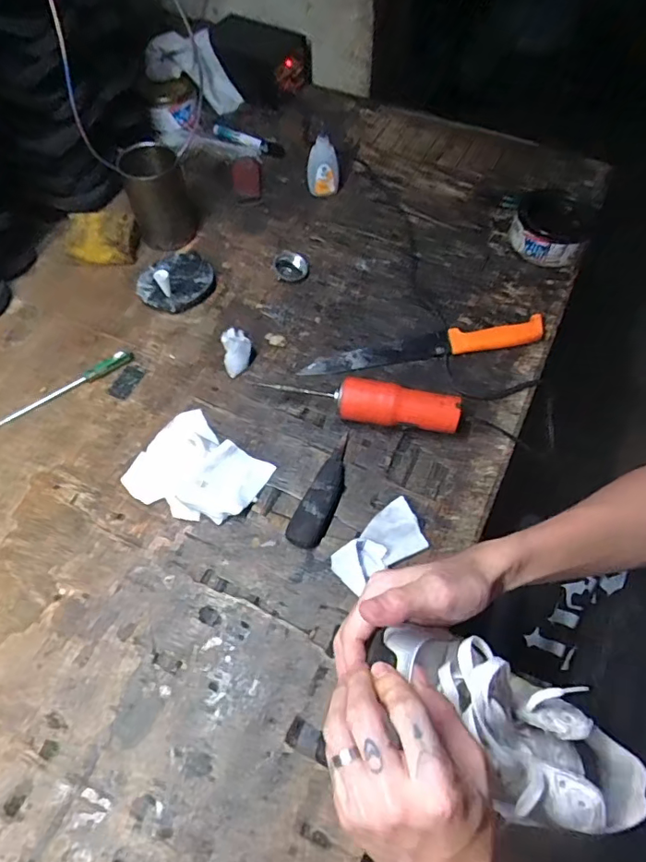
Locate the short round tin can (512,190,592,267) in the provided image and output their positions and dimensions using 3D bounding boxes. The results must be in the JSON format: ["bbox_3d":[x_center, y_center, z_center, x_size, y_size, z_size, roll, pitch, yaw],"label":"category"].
[{"bbox_3d":[0.310,-0.277,0.695,0.103,0.047,0.113,20,62,13],"label":"short round tin can"}]

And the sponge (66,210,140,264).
[{"bbox_3d":[-0.294,-0.262,0.691,0.091,0.033,0.055,-1,60,1],"label":"sponge"}]

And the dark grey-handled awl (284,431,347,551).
[{"bbox_3d":[0.004,0.058,0.521,0.033,0.021,0.125,20,62,12],"label":"dark grey-handled awl"}]

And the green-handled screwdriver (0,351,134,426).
[{"bbox_3d":[-0.301,-0.044,0.586,0.183,0.014,0.014,-34,65,-17],"label":"green-handled screwdriver"}]

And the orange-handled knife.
[{"bbox_3d":[0.120,-0.102,0.614,0.285,0.017,0.032,-10,60,-4],"label":"orange-handled knife"}]

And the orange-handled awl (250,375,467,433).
[{"bbox_3d":[0.045,-0.030,0.556,0.199,0.044,0.045,10,60,7],"label":"orange-handled awl"}]

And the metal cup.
[{"bbox_3d":[-0.216,-0.310,0.678,0.076,0.100,0.070,-22,62,-11],"label":"metal cup"}]

